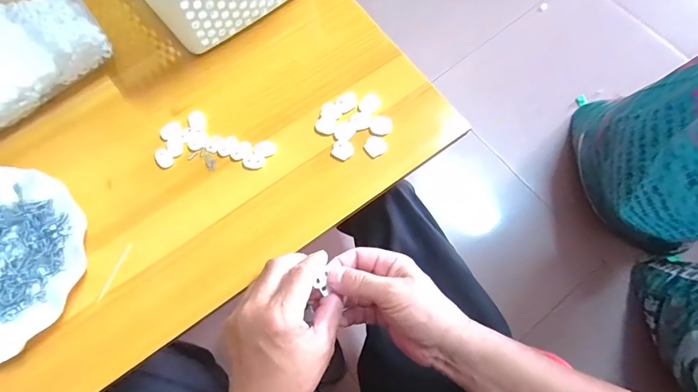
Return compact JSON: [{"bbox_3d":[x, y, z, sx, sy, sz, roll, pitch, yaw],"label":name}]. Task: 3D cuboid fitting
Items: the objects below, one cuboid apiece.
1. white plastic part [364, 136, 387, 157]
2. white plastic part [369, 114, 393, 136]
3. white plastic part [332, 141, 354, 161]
[{"bbox_3d":[0.029,-0.055,0.412,0.023,0.004,0.023,0,72,1],"label":"white plastic part"},{"bbox_3d":[0.035,-0.078,0.419,0.024,0.005,0.022,0,72,1],"label":"white plastic part"},{"bbox_3d":[-0.006,-0.050,0.414,0.022,0.008,0.020,0,72,1],"label":"white plastic part"}]

